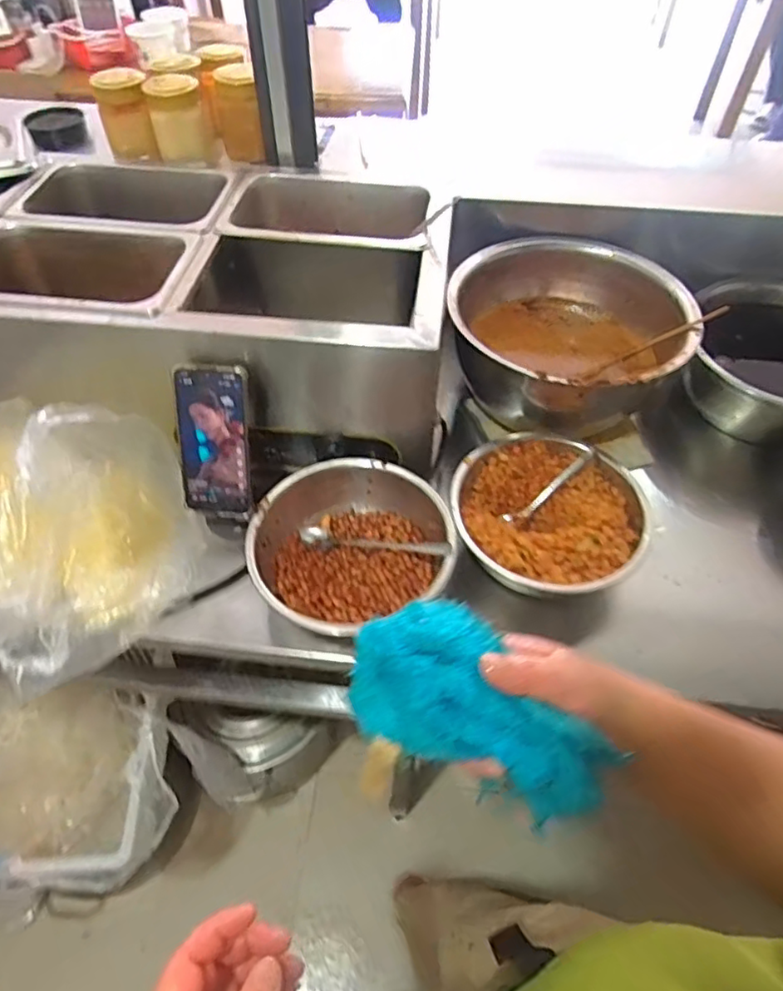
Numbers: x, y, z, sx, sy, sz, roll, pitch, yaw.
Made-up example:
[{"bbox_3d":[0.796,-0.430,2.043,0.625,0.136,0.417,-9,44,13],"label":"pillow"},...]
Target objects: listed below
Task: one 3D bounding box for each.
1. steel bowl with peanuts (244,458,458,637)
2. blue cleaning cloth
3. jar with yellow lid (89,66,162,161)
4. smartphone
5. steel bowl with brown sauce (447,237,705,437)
[{"bbox_3d":[-0.047,0.051,0.685,0.209,0.085,0.201,0,53,0],"label":"steel bowl with peanuts"},{"bbox_3d":[0.050,0.119,0.340,0.150,0.050,0.073,35,57,-2],"label":"blue cleaning cloth"},{"bbox_3d":[-0.363,-0.526,0.843,0.072,0.093,0.084,-24,57,-18],"label":"jar with yellow lid"},{"bbox_3d":[-0.192,-0.055,0.663,0.080,0.170,0.009,3,24,2],"label":"smartphone"},{"bbox_3d":[0.231,-0.208,0.820,0.299,0.137,0.286,0,53,0],"label":"steel bowl with brown sauce"}]

